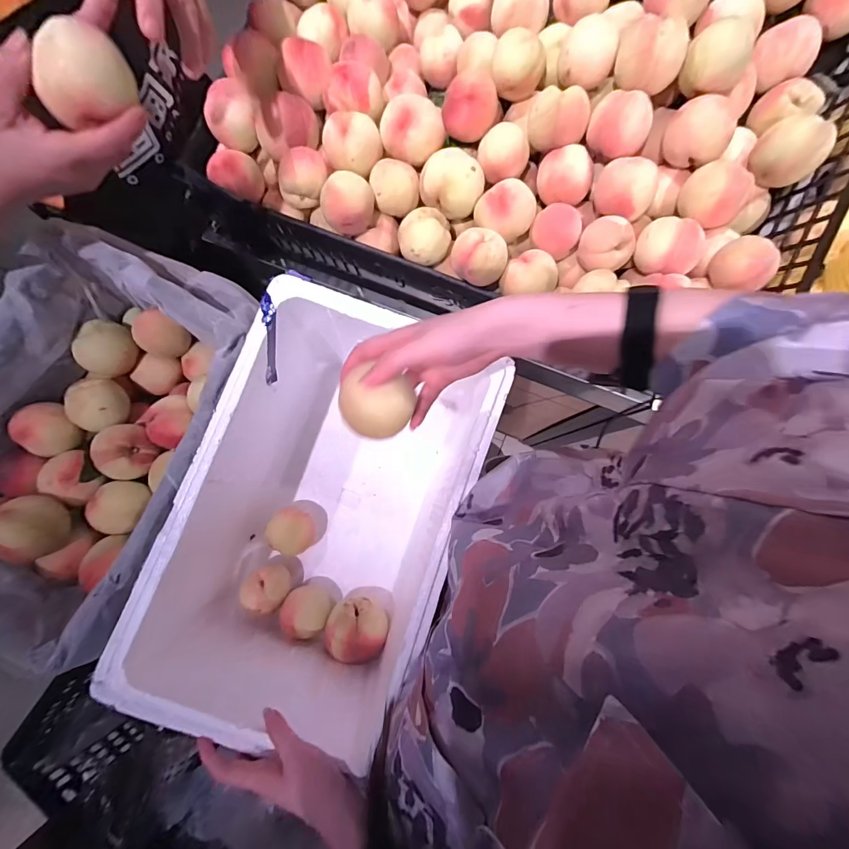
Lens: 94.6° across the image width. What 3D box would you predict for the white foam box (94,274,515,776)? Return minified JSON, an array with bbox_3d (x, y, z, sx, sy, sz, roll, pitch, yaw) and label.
[{"bbox_3d":[-0.125,0.104,0.523,0.282,0.261,0.466,27,85,5],"label":"white foam box"}]

